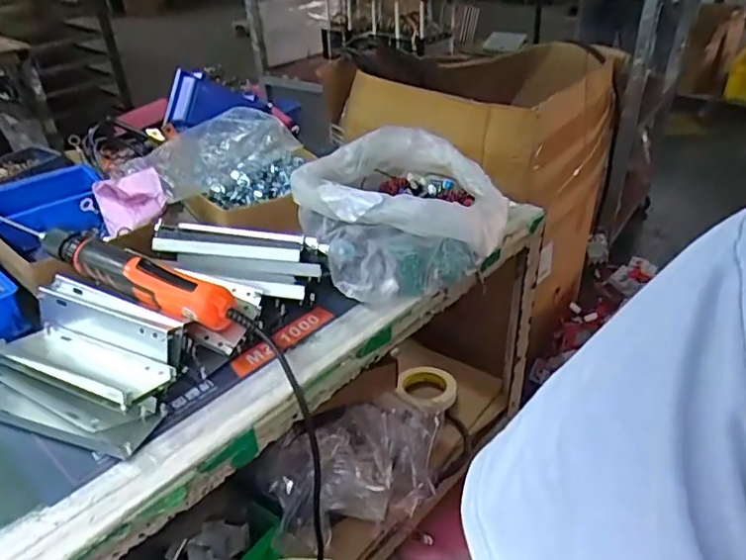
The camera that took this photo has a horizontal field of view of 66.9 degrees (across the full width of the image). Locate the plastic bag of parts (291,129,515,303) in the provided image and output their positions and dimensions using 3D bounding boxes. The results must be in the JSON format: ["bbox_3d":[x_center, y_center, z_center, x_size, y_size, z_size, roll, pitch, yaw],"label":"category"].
[{"bbox_3d":[0.029,-0.105,0.759,0.259,0.120,0.300,-15,36,-19],"label":"plastic bag of parts"}]

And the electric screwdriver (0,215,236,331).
[{"bbox_3d":[-0.283,-0.011,0.597,0.318,0.057,0.040,13,37,22],"label":"electric screwdriver"}]

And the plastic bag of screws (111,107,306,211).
[{"bbox_3d":[-0.214,-0.168,0.805,0.183,0.070,0.230,24,42,33],"label":"plastic bag of screws"}]

